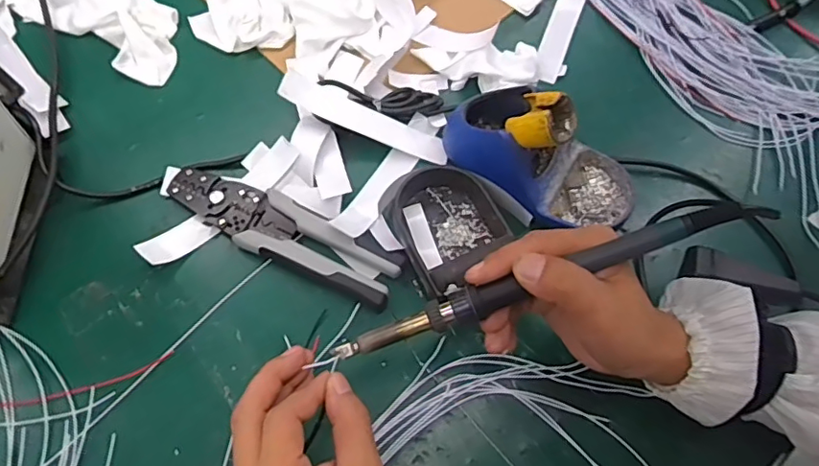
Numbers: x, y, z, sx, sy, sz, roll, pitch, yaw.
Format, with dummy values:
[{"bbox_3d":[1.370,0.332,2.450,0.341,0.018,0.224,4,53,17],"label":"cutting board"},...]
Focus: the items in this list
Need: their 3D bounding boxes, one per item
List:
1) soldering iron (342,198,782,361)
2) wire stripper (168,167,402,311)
[{"bbox_3d":[0.076,0.027,0.322,0.249,0.019,0.019,-20,68,3],"label":"soldering iron"},{"bbox_3d":[-0.101,-0.003,0.440,0.197,0.017,0.048,27,69,10],"label":"wire stripper"}]

